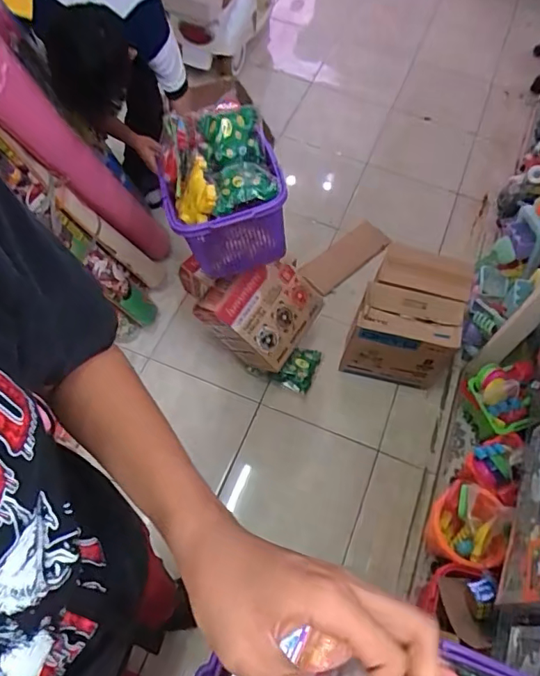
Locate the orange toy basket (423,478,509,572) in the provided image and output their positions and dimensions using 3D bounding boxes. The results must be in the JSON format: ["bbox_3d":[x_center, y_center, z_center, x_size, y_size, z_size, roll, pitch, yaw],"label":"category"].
[{"bbox_3d":[0.470,0.448,1.225,0.155,0.135,0.179,6,61,0],"label":"orange toy basket"}]

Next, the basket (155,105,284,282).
[{"bbox_3d":[-0.124,-0.373,1.310,0.275,0.250,0.350,-9,63,-8],"label":"basket"}]

